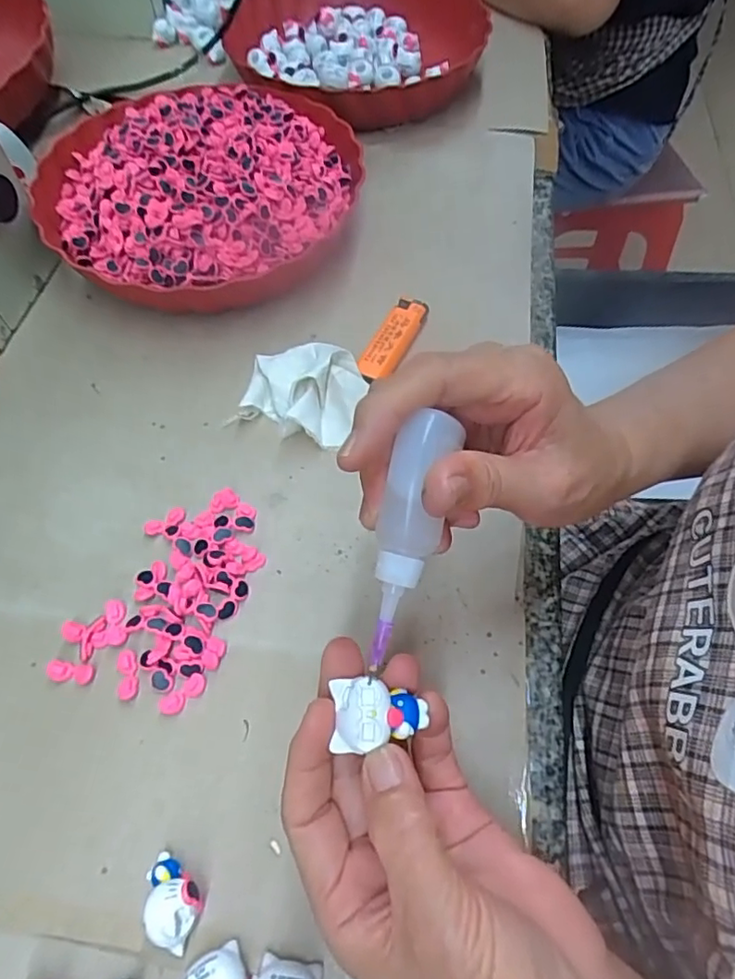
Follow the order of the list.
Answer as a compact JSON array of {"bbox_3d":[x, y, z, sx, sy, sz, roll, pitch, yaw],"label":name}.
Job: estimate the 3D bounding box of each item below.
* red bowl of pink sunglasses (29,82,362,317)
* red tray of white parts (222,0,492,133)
[{"bbox_3d":[-0.122,-0.220,0.440,0.235,0.070,0.226,-11,61,-6],"label":"red bowl of pink sunglasses"},{"bbox_3d":[-0.010,-0.418,0.544,0.221,0.045,0.265,12,61,7],"label":"red tray of white parts"}]

